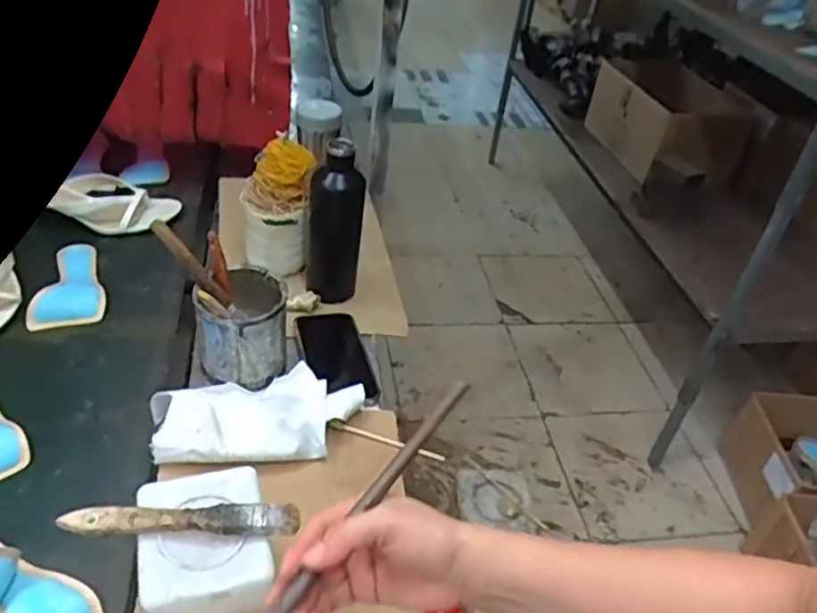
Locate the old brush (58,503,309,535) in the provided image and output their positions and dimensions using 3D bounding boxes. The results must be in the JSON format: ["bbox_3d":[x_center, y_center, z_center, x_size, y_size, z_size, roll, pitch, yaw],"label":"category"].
[{"bbox_3d":[-0.173,0.164,0.510,0.171,0.024,0.023,2,38,-8],"label":"old brush"}]

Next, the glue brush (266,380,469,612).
[{"bbox_3d":[-0.038,0.142,0.428,0.014,0.018,0.270,25,53,26],"label":"glue brush"}]

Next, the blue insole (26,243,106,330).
[{"bbox_3d":[-0.471,-0.036,0.914,0.089,0.020,0.180,-11,42,-14],"label":"blue insole"}]

